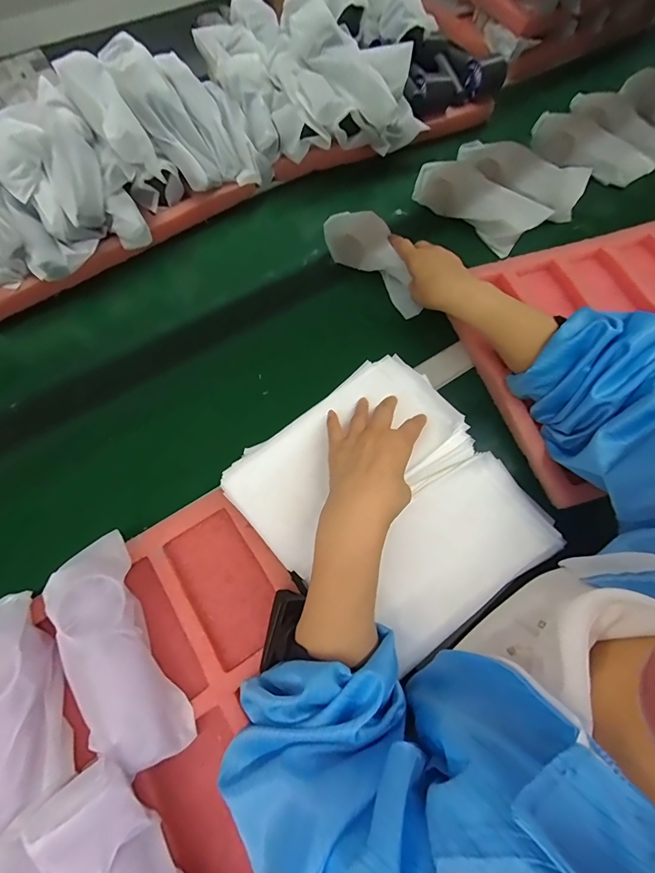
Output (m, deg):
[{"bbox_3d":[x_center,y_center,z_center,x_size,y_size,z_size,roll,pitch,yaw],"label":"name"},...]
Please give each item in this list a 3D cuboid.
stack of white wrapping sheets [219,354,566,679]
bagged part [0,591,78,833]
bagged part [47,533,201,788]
[{"bbox_3d":[0.069,0.065,0.402,0.249,0.042,0.267,-37,73,-14],"label":"stack of white wrapping sheets"},{"bbox_3d":[-0.269,0.223,0.321,0.070,0.048,0.154,-25,70,-10],"label":"bagged part"},{"bbox_3d":[-0.186,0.182,0.333,0.072,0.043,0.189,-32,71,-12],"label":"bagged part"}]

